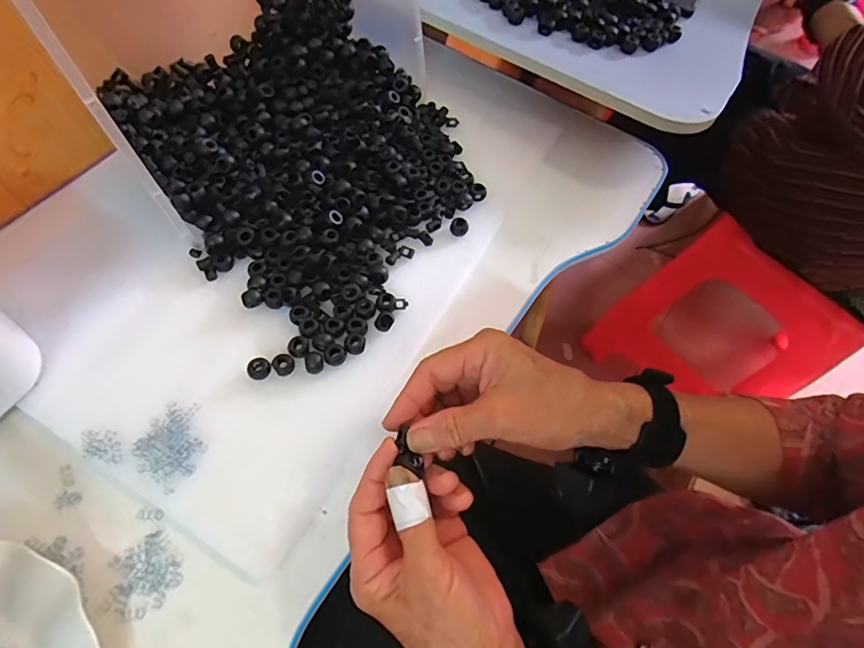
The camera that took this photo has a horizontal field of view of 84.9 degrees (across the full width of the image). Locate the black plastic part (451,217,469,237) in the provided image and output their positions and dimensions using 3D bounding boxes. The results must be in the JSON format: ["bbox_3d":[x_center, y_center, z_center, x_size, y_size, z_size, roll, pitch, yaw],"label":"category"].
[{"bbox_3d":[0.026,-0.092,0.448,0.017,0.008,0.017,16,63,5],"label":"black plastic part"}]

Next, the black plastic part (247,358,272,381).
[{"bbox_3d":[-0.137,0.035,0.375,0.016,0.007,0.017,1,63,-3],"label":"black plastic part"}]

